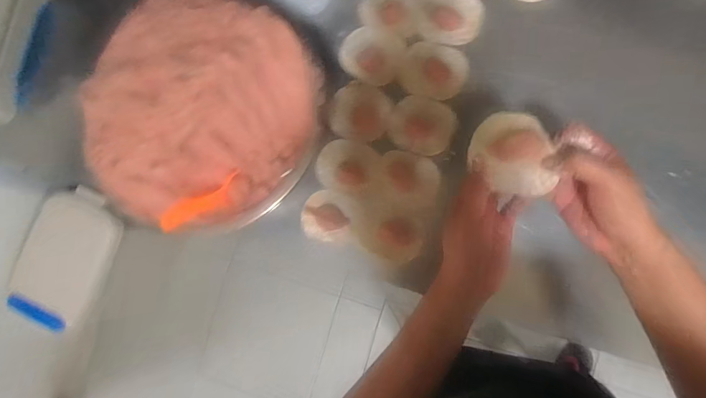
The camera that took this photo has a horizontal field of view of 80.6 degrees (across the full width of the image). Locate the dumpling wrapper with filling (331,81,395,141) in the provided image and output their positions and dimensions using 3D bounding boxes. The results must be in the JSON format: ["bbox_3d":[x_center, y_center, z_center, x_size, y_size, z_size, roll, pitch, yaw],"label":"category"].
[{"bbox_3d":[0.011,-0.117,0.559,0.079,0.011,0.078,-1,86,7],"label":"dumpling wrapper with filling"}]

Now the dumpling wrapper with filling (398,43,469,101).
[{"bbox_3d":[0.108,-0.172,0.559,0.089,0.010,0.077,-2,86,7],"label":"dumpling wrapper with filling"}]

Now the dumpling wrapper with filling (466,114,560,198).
[{"bbox_3d":[0.149,-0.043,0.384,0.077,0.026,0.074,-1,86,7],"label":"dumpling wrapper with filling"}]

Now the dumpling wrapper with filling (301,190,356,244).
[{"bbox_3d":[-0.032,0.024,0.559,0.071,0.020,0.067,0,86,7],"label":"dumpling wrapper with filling"}]

